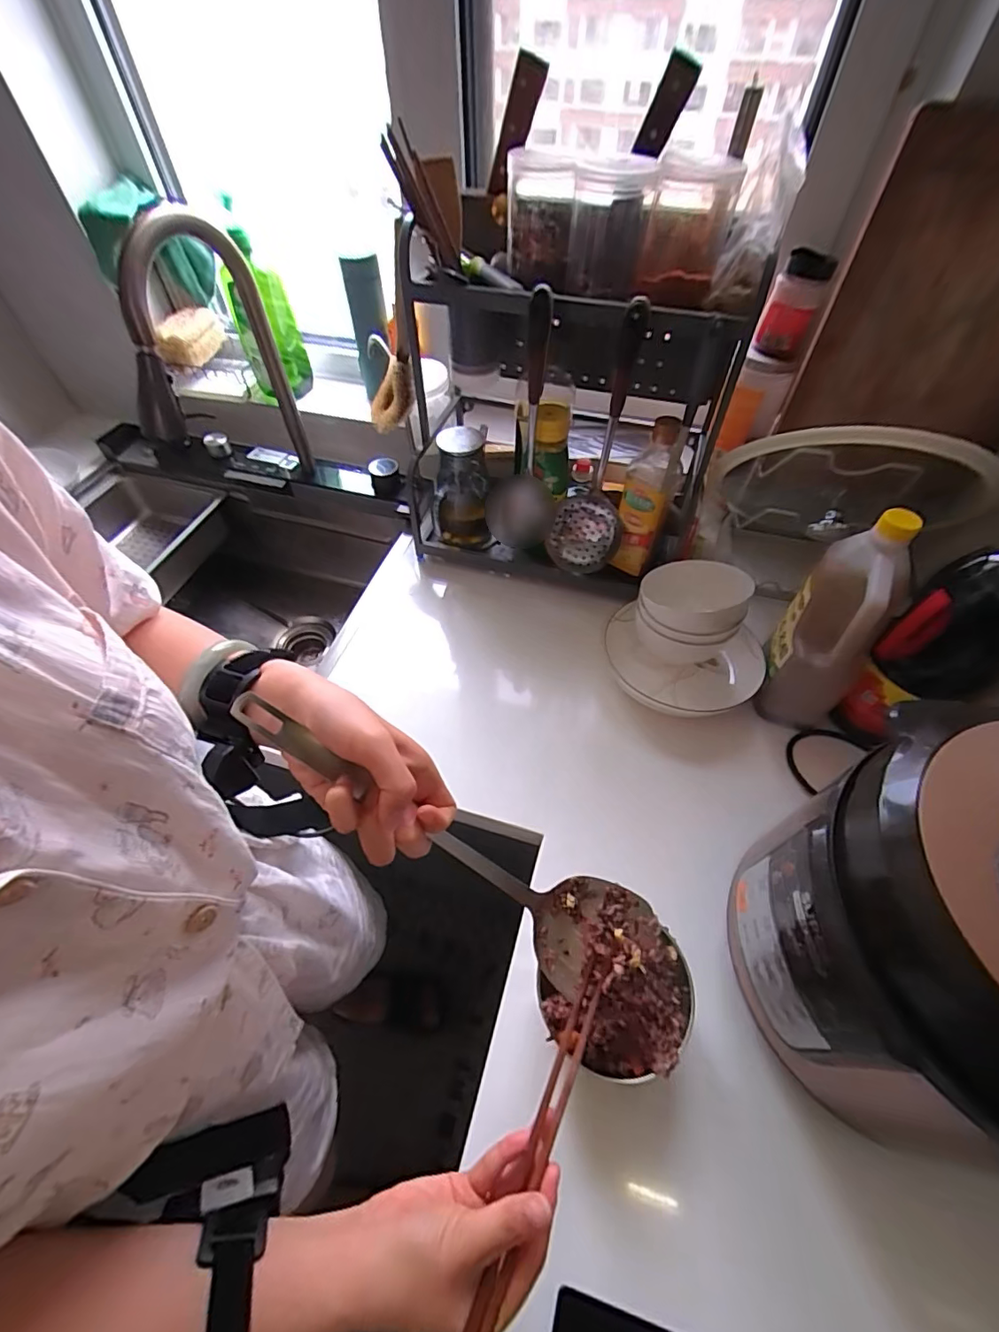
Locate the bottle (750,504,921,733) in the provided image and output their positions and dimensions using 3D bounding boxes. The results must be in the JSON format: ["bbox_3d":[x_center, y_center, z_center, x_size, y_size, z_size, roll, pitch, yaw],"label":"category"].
[{"bbox_3d":[0.384,-0.039,0.584,0.083,0.275,0.102,0,33,-18],"label":"bottle"}]

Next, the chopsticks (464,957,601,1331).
[{"bbox_3d":[0.029,0.325,0.347,0.016,0.016,0.228,21,57,15],"label":"chopsticks"}]

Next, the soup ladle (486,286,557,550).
[{"bbox_3d":[0.028,-0.298,0.673,0.091,0.321,0.111,-2,54,-1],"label":"soup ladle"}]

